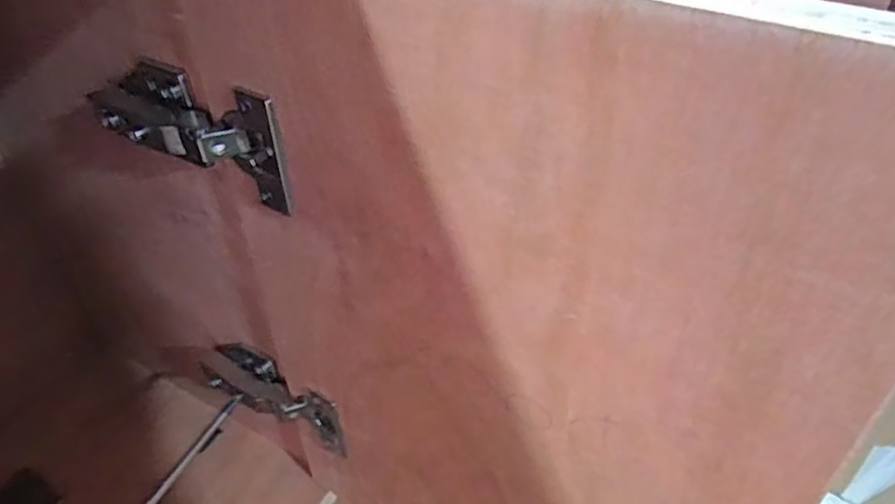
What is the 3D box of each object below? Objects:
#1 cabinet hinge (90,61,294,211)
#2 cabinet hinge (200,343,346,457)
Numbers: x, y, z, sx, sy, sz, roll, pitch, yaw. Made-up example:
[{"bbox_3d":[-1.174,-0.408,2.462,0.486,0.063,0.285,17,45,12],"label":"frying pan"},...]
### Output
[{"bbox_3d":[-0.128,-0.059,0.315,0.121,0.055,0.029,18,45,20],"label":"cabinet hinge"},{"bbox_3d":[-0.116,0.099,0.450,0.110,0.055,0.024,18,45,20],"label":"cabinet hinge"}]

